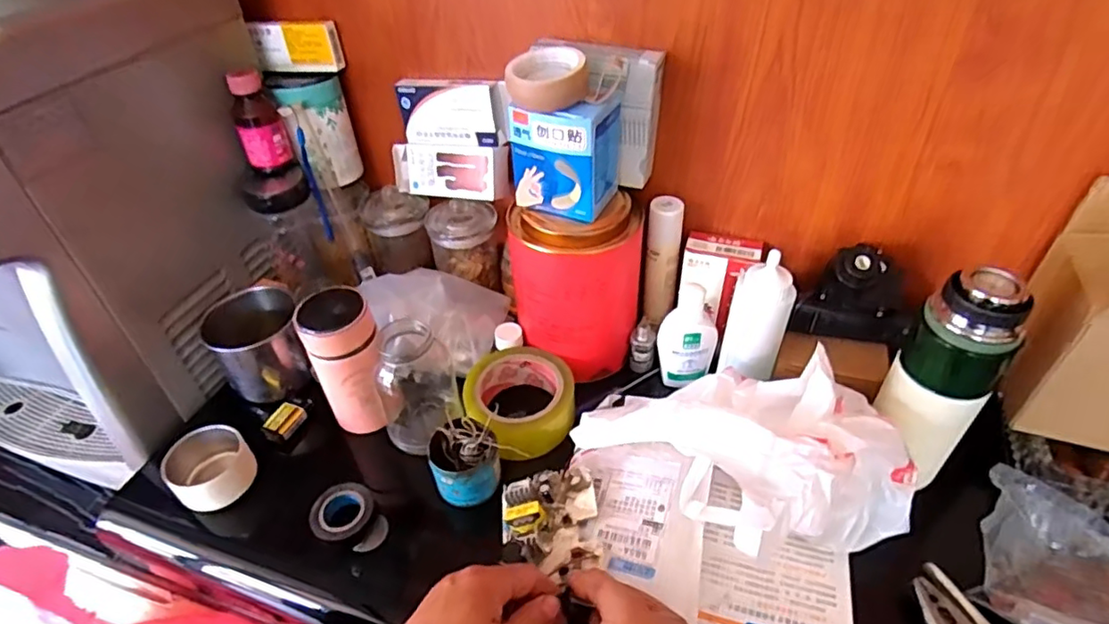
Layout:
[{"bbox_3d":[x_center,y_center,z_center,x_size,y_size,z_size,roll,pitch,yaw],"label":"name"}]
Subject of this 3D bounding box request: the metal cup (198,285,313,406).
[{"bbox_3d":[-0.309,0.035,0.631,0.087,0.098,0.087,-1,41,1],"label":"metal cup"}]

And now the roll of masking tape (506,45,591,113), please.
[{"bbox_3d":[-0.006,-0.189,0.475,0.062,0.030,0.061,-2,41,0],"label":"roll of masking tape"}]

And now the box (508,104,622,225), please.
[{"bbox_3d":[0.010,-0.140,0.520,0.079,0.093,0.066,15,44,19],"label":"box"}]

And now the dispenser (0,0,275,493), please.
[{"bbox_3d":[-0.483,-0.108,0.593,0.290,0.404,0.314,15,44,19],"label":"dispenser"}]

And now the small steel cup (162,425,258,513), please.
[{"bbox_3d":[-0.308,0.143,0.539,0.066,0.044,0.064,-1,41,1],"label":"small steel cup"}]

